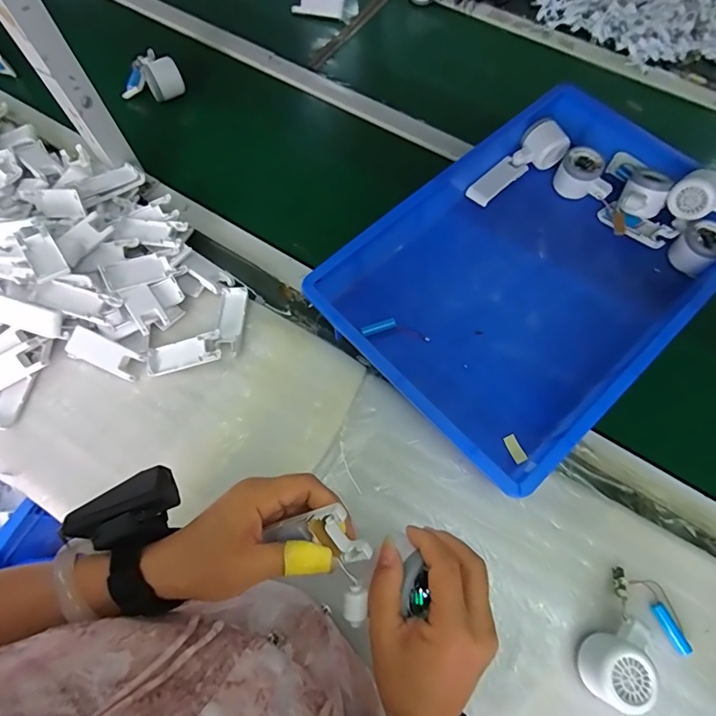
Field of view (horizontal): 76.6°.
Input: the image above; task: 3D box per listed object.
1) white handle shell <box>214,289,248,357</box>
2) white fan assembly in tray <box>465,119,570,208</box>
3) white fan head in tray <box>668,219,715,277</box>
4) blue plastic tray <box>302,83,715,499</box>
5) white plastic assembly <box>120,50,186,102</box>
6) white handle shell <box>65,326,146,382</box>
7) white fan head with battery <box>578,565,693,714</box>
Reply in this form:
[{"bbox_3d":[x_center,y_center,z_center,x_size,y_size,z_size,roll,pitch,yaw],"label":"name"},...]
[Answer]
[{"bbox_3d":[-0.175,-0.052,0.627,0.034,0.014,0.103,-1,69,1],"label":"white handle shell"},{"bbox_3d":[0.243,-0.297,0.696,0.165,0.054,0.060,-36,72,-12],"label":"white fan assembly in tray"},{"bbox_3d":[0.479,-0.156,0.637,0.054,0.050,0.055,-43,74,-14],"label":"white fan head in tray"},{"bbox_3d":[0.245,-0.131,0.619,0.542,0.070,0.361,-41,73,-14],"label":"blue plastic tray"},{"bbox_3d":[-0.372,-0.493,0.809,0.092,0.053,0.094,0,69,1],"label":"white plastic assembly"},{"bbox_3d":[-0.338,-0.006,0.604,0.100,0.022,0.038,19,70,8],"label":"white handle shell"},{"bbox_3d":[0.288,0.291,0.456,0.089,0.052,0.125,33,73,13],"label":"white fan head with battery"}]

